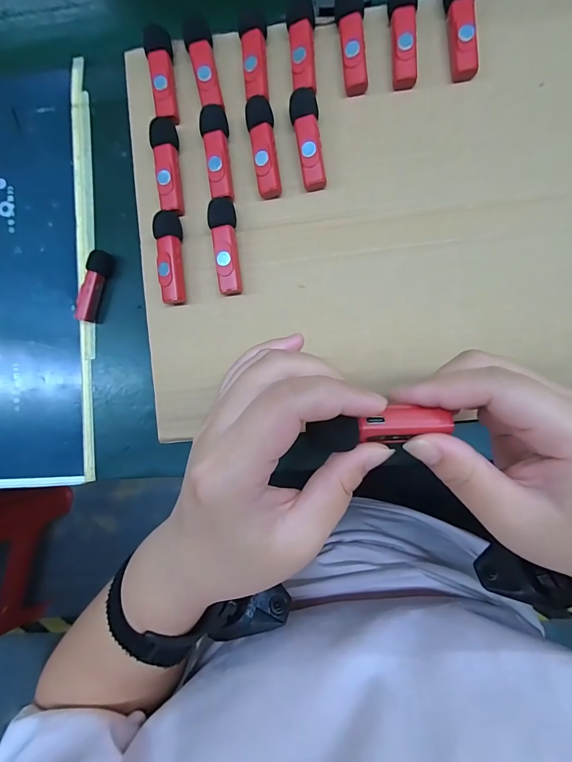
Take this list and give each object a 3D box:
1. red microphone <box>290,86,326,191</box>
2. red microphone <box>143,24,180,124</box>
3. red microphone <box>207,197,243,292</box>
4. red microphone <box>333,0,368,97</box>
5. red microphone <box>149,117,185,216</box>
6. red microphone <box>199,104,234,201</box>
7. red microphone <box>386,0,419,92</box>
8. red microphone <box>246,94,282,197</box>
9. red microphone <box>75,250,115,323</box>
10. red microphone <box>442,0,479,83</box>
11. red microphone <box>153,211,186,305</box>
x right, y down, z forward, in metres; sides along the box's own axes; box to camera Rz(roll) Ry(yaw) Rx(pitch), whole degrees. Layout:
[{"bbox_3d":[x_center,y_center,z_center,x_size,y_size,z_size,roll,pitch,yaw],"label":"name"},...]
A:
[{"bbox_3d":[0.015,-0.169,0.256,0.019,0.013,0.066,-7,84,5],"label":"red microphone"},{"bbox_3d":[-0.089,-0.219,0.264,0.017,0.013,0.065,-6,84,5],"label":"red microphone"},{"bbox_3d":[-0.042,-0.095,0.260,0.018,0.012,0.066,-8,84,5],"label":"red microphone"},{"bbox_3d":[0.046,-0.235,0.253,0.019,0.012,0.066,-8,84,5],"label":"red microphone"},{"bbox_3d":[-0.085,-0.154,0.264,0.017,0.011,0.065,-5,84,5],"label":"red microphone"},{"bbox_3d":[-0.049,-0.162,0.260,0.018,0.010,0.064,-5,84,5],"label":"red microphone"},{"bbox_3d":[0.081,-0.236,0.251,0.021,0.014,0.063,-6,84,5],"label":"red microphone"},{"bbox_3d":[-0.016,-0.165,0.259,0.017,0.014,0.067,-8,84,5],"label":"red microphone"},{"bbox_3d":[-0.176,-0.087,0.337,0.016,0.021,0.064,17,86,7],"label":"red microphone"},{"bbox_3d":[0.117,-0.238,0.247,0.018,0.014,0.062,-5,84,5],"label":"red microphone"},{"bbox_3d":[-0.082,-0.088,0.263,0.017,0.013,0.064,-6,84,5],"label":"red microphone"}]

